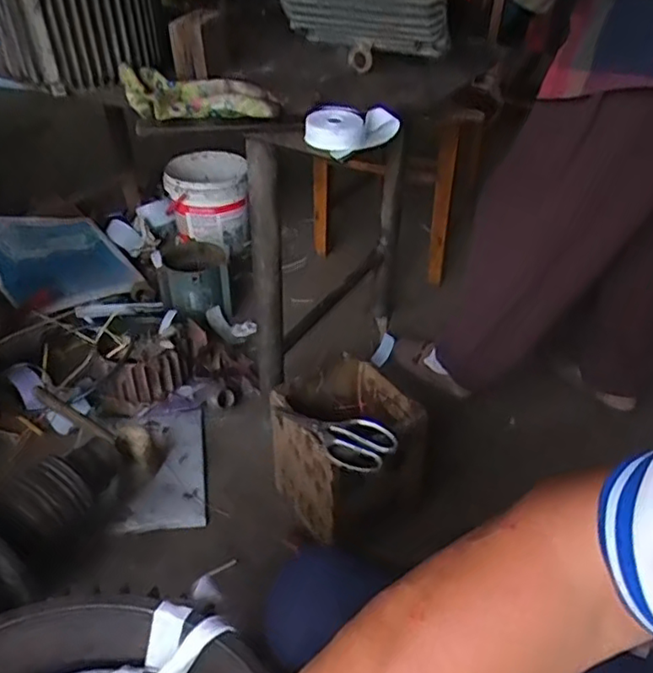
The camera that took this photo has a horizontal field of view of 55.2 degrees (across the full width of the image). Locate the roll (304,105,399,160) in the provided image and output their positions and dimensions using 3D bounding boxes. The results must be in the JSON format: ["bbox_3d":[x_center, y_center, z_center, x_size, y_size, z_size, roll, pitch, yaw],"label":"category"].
[{"bbox_3d":[0.034,-0.277,0.832,0.107,0.032,0.107,2,38,-2],"label":"roll"}]

